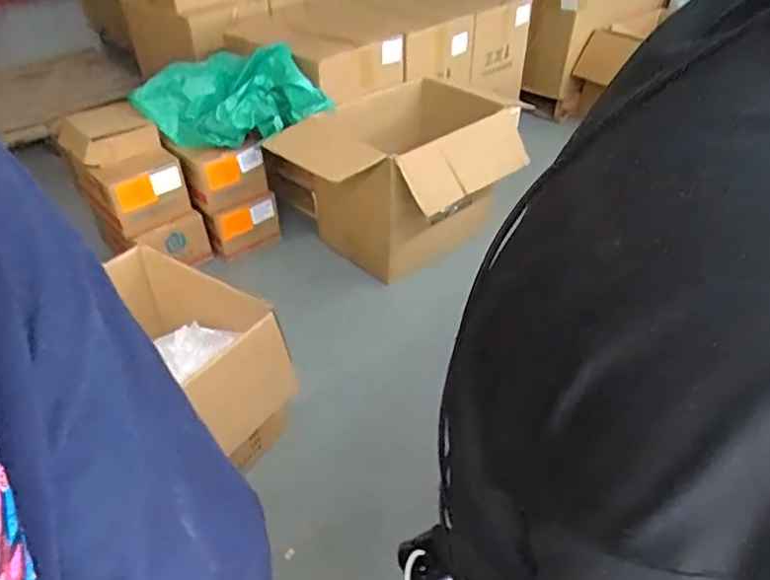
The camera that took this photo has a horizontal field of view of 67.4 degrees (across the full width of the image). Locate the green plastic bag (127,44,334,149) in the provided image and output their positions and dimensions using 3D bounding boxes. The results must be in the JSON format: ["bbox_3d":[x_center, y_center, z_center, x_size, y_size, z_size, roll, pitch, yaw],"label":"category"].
[{"bbox_3d":[-0.437,-0.542,1.612,0.563,0.206,0.238,-1,40,0],"label":"green plastic bag"}]

